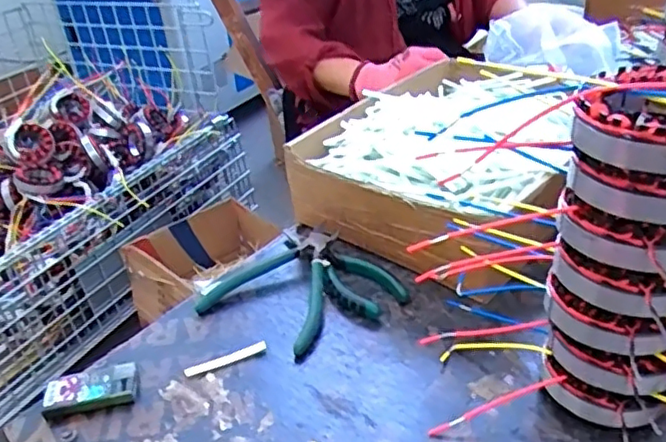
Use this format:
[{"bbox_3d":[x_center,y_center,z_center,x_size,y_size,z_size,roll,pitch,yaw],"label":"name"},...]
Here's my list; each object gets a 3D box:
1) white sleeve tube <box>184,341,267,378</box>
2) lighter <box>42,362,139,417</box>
[{"bbox_3d":[-0.087,0.112,0.504,0.067,0.005,0.009,-18,34,-18],"label":"white sleeve tube"},{"bbox_3d":[-0.186,0.130,0.479,0.068,0.015,0.032,-11,33,-8],"label":"lighter"}]

